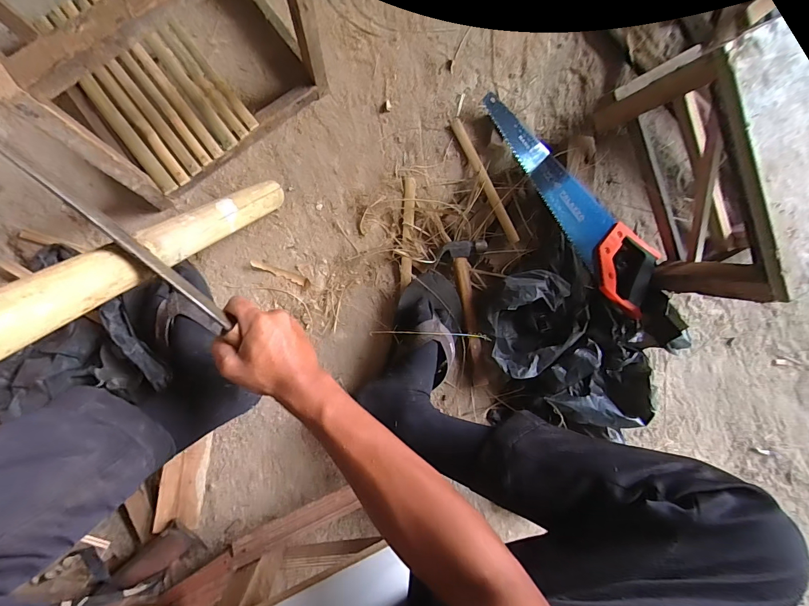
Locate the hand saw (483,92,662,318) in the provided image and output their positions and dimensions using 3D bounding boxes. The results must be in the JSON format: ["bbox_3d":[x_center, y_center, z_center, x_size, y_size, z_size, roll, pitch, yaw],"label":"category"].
[{"bbox_3d":[0.298,-0.181,0.644,0.129,0.032,0.436,-33,91,-6],"label":"hand saw"}]

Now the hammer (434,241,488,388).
[{"bbox_3d":[0.099,0.016,0.630,0.082,0.022,0.239,-2,88,-6],"label":"hammer"}]

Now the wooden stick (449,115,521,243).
[{"bbox_3d":[0.136,-0.205,0.638,0.018,0.019,0.226,-28,91,-6],"label":"wooden stick"}]

